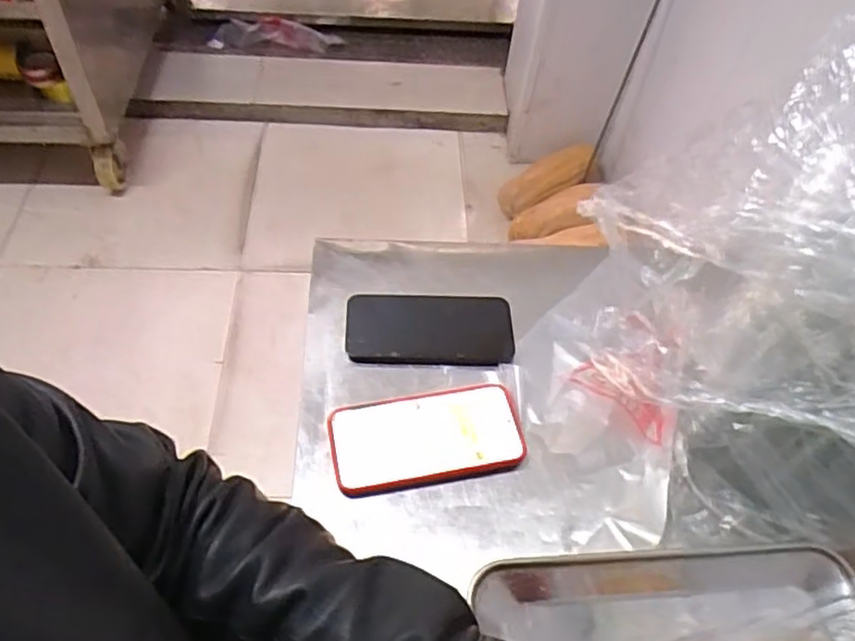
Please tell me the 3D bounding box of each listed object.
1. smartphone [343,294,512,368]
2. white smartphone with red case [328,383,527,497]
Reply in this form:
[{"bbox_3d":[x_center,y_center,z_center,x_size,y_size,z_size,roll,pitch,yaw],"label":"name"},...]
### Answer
[{"bbox_3d":[0.003,0.007,0.633,0.158,0.007,0.079,0,54,-5],"label":"smartphone"},{"bbox_3d":[0.000,0.098,0.564,0.161,0.011,0.078,-8,54,-10],"label":"white smartphone with red case"}]

